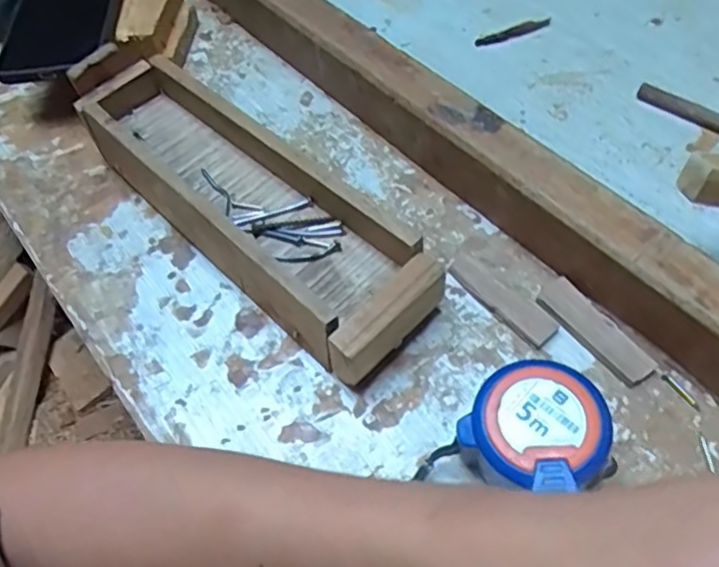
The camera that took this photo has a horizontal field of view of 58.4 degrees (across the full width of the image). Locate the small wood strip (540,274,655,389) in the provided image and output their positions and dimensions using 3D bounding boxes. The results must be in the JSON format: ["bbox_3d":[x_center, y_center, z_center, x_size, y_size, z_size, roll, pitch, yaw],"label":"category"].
[{"bbox_3d":[0.126,0.025,0.345,0.023,0.008,0.070,-29,57,-15],"label":"small wood strip"}]

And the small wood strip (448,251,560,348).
[{"bbox_3d":[0.080,0.008,0.362,0.021,0.008,0.070,-36,60,-19],"label":"small wood strip"}]

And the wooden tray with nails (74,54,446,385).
[{"bbox_3d":[-0.068,-0.049,0.387,0.077,0.051,0.269,-38,60,-20],"label":"wooden tray with nails"}]

